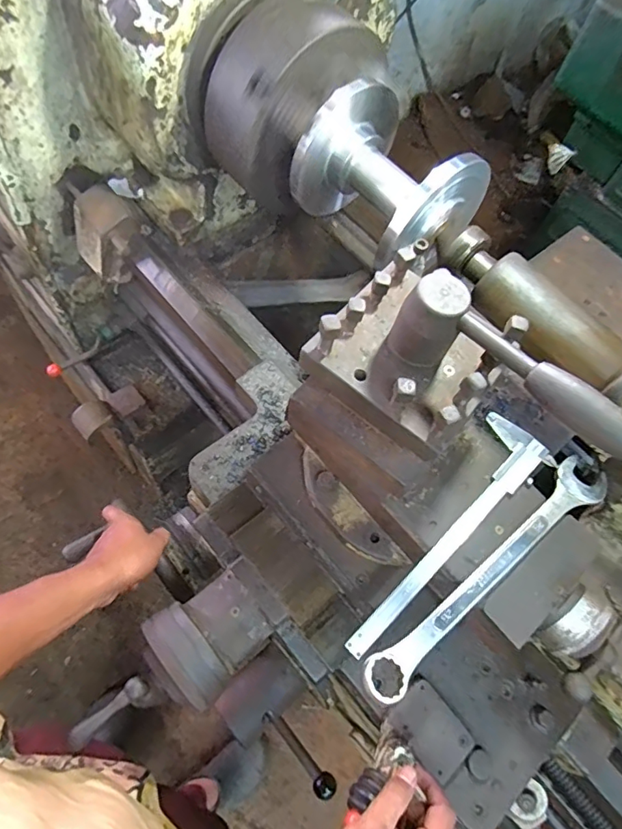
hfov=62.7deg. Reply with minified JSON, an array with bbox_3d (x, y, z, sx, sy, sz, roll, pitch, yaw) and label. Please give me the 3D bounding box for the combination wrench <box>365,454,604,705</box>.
[{"bbox_3d":[0.169,0.139,0.459,0.311,0.014,0.043,-35,67,-24],"label":"combination wrench"}]

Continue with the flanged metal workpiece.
[{"bbox_3d":[0.089,-0.265,0.586,0.154,0.133,0.175,-39,74,-23],"label":"flanged metal workpiece"}]

